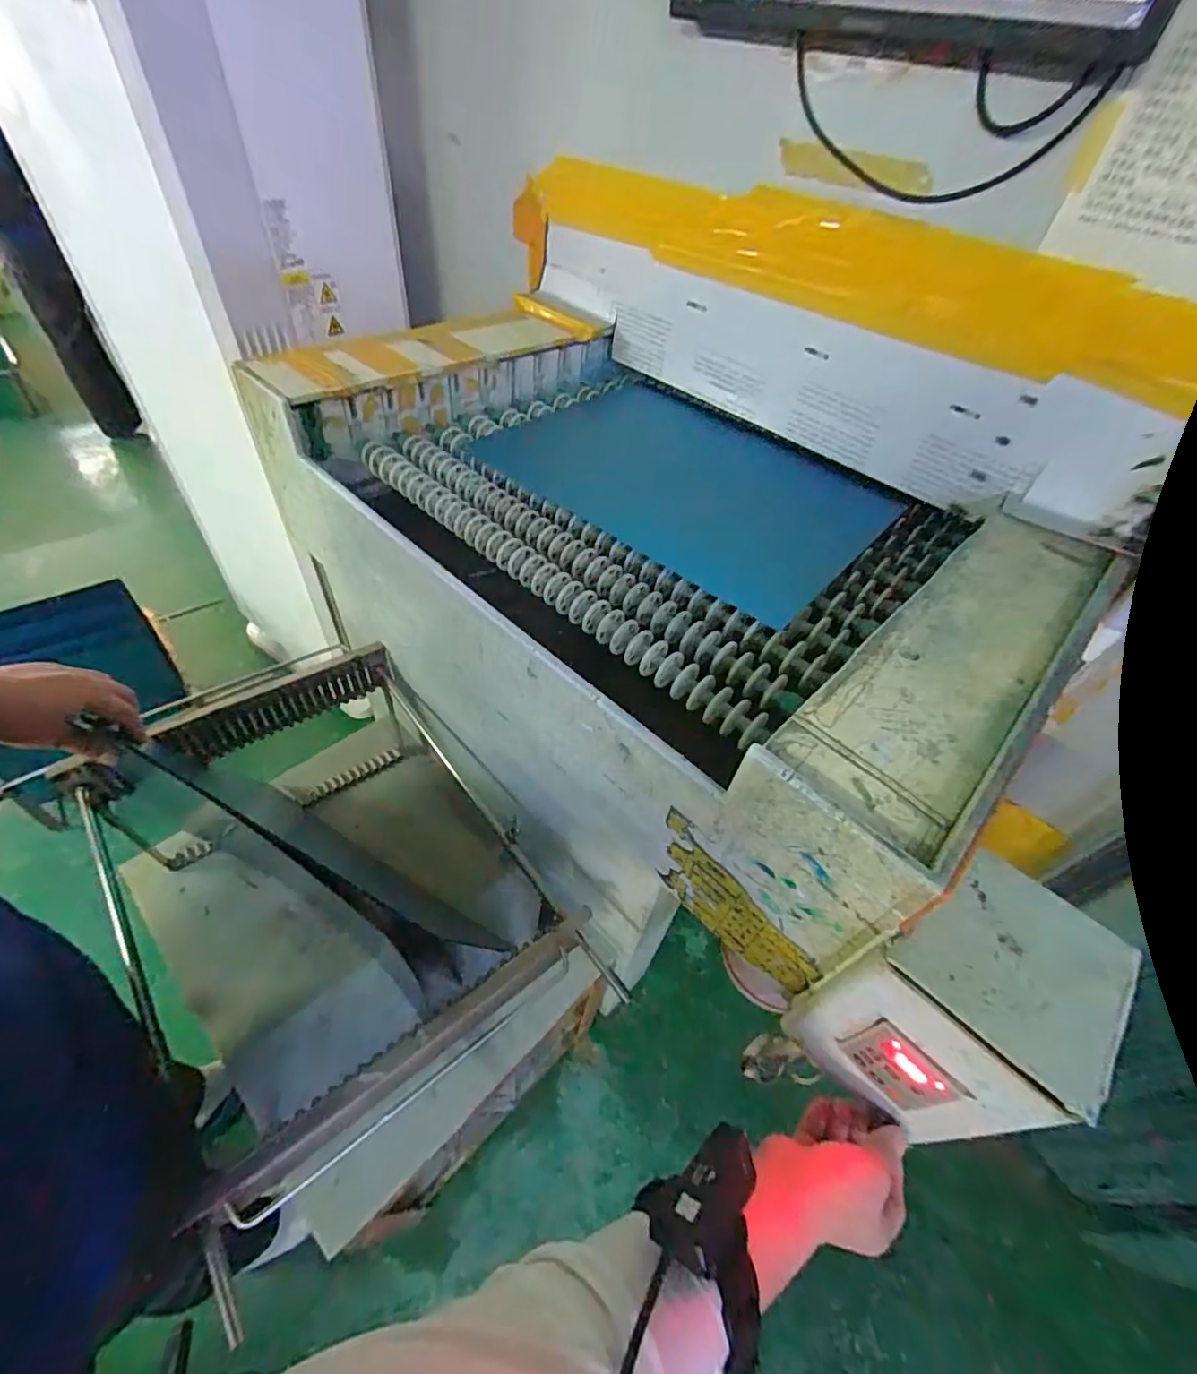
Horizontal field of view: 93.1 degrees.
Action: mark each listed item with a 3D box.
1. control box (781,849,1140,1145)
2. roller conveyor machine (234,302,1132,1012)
[{"bbox_3d":[0.270,0.246,0.441,0.138,0.197,0.125,-26,56,-27],"label":"control box"},{"bbox_3d":[0.047,-0.140,0.849,0.954,0.437,0.611,39,55,25],"label":"roller conveyor machine"}]

